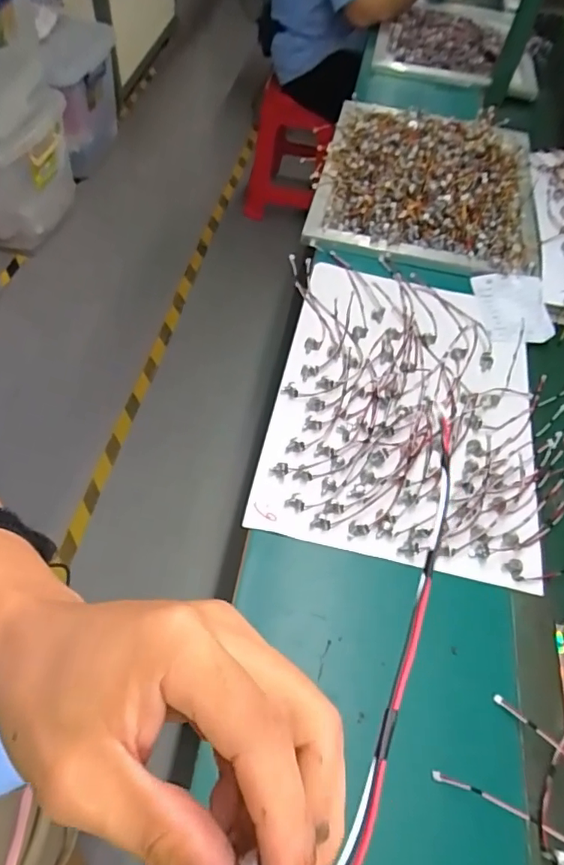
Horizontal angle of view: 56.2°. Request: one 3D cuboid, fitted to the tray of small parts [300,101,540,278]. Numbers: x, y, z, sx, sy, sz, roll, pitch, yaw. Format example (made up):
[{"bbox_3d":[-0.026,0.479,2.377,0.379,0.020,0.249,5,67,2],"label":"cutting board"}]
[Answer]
[{"bbox_3d":[0.274,-0.486,0.983,0.397,0.067,0.429,12,57,2],"label":"tray of small parts"}]

